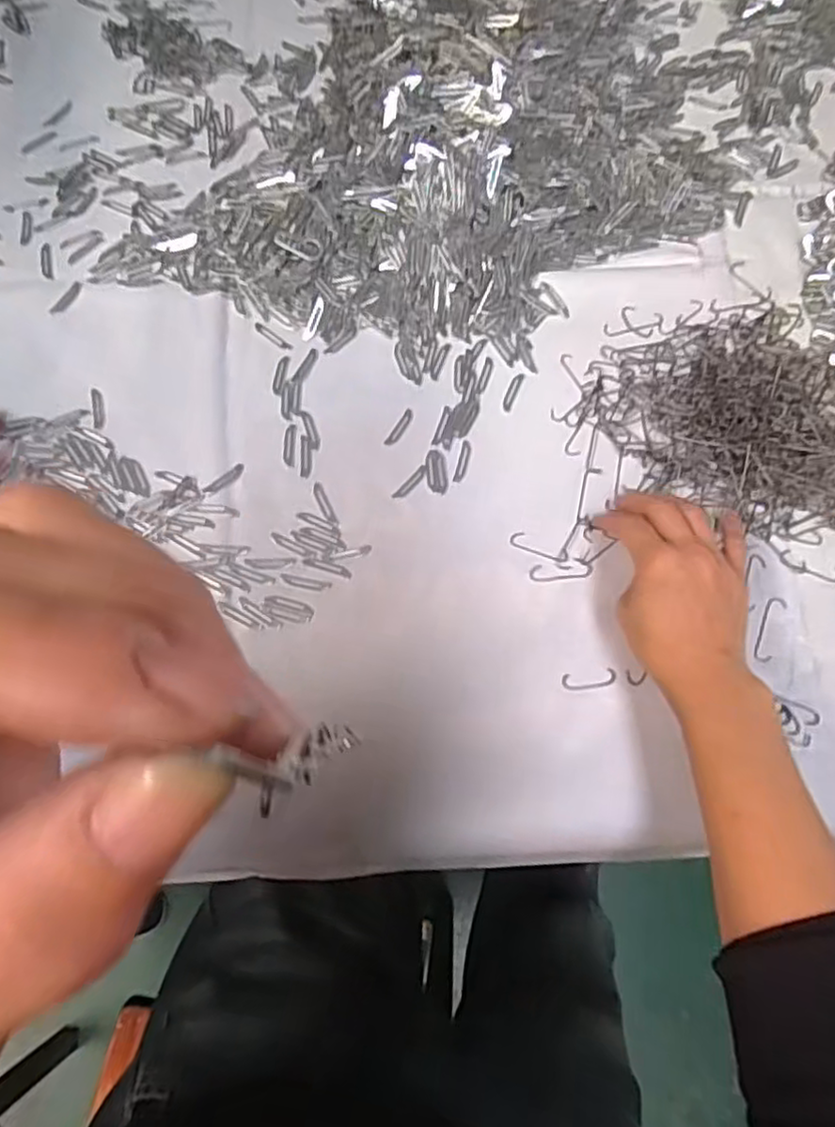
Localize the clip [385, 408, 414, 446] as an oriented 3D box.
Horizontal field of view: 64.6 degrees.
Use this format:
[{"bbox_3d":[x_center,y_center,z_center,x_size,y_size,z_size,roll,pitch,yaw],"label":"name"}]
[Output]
[{"bbox_3d":[-0.013,-0.101,0.488,0.009,0.004,0.033,32,79,7],"label":"clip"}]

